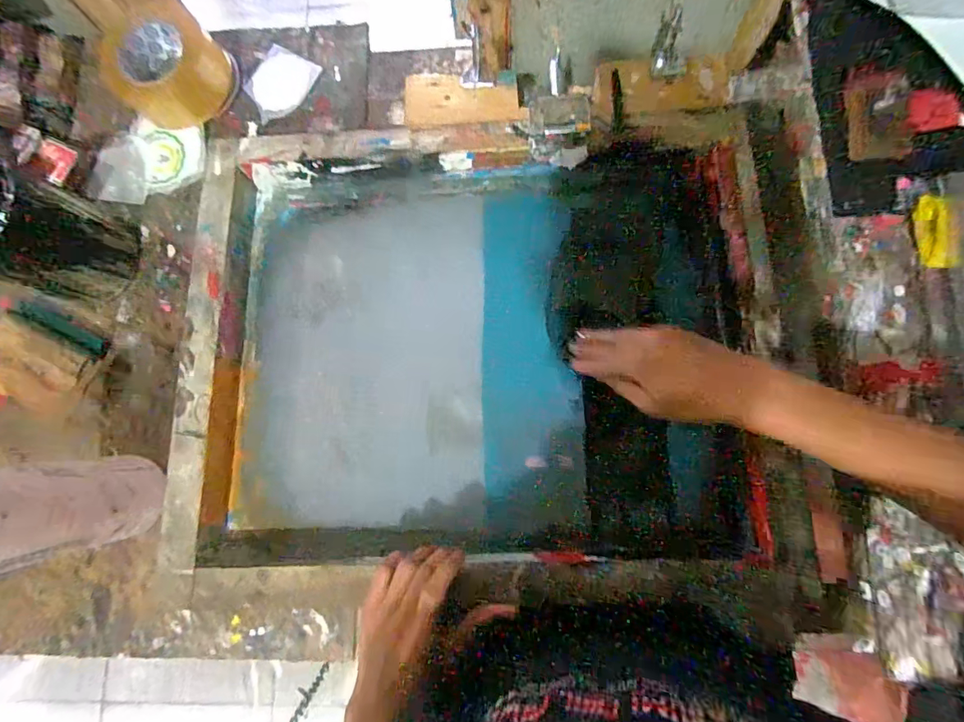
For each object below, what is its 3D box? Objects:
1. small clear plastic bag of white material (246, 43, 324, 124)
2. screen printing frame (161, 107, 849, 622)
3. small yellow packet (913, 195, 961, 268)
[{"bbox_3d":[-0.244,-0.333,0.568,0.067,0.004,0.088,30,84,7],"label":"small clear plastic bag of white material"},{"bbox_3d":[0.011,-0.014,0.464,0.579,0.066,0.427,-1,81,3],"label":"screen printing frame"},{"bbox_3d":[0.469,-0.132,0.487,0.030,0.014,0.078,-8,77,44],"label":"small yellow packet"}]

